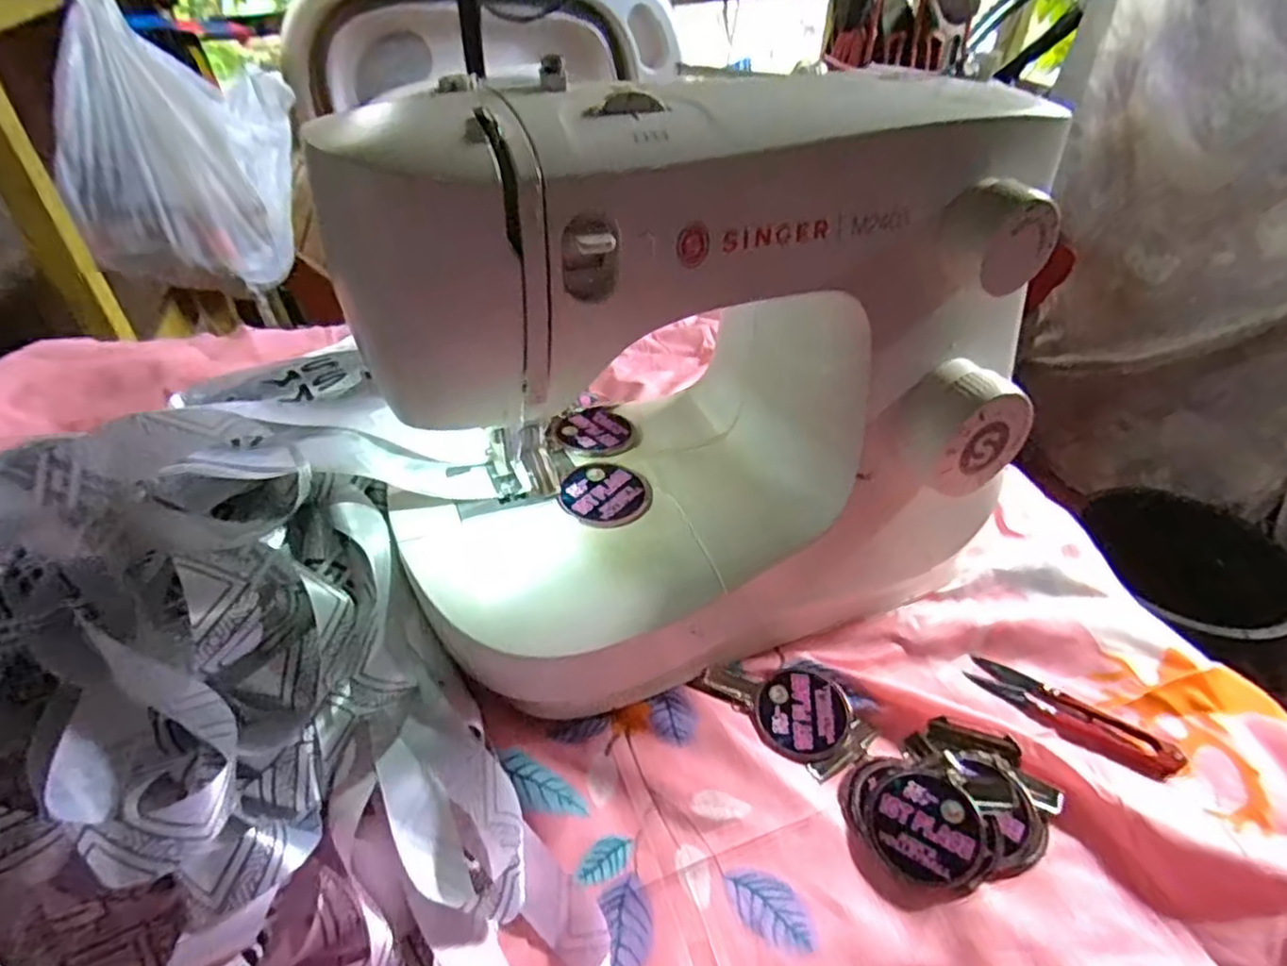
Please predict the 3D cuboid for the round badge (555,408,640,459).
[{"bbox_3d":[-0.030,-0.032,0.430,0.048,0.008,0.050,1,42,-1],"label":"round badge"}]

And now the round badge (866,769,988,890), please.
[{"bbox_3d":[0.130,0.158,0.321,0.049,0.004,0.048,-9,49,11],"label":"round badge"}]

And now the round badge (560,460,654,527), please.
[{"bbox_3d":[-0.022,0.004,0.384,0.048,0.004,0.050,1,42,-1],"label":"round badge"}]

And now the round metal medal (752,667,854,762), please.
[{"bbox_3d":[0.085,0.122,0.371,0.049,0.004,0.049,1,42,-1],"label":"round metal medal"}]

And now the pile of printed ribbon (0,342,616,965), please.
[{"bbox_3d":[-0.190,0.080,0.297,0.270,0.124,0.338,-12,44,-15],"label":"pile of printed ribbon"}]

